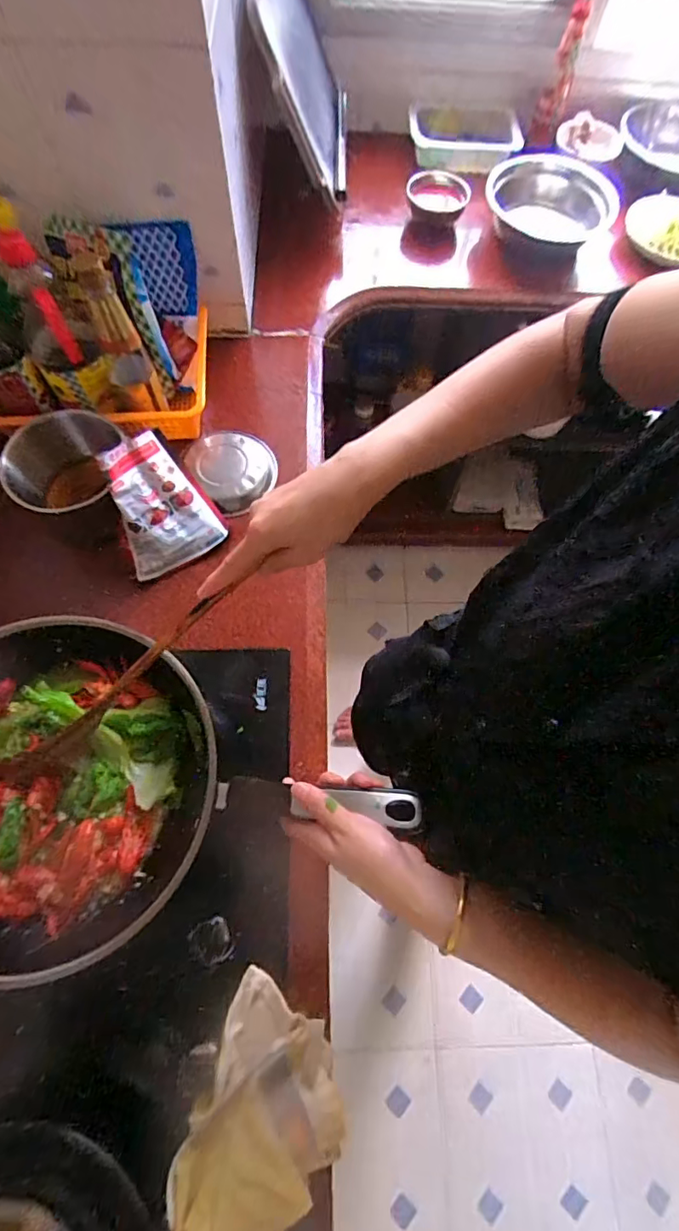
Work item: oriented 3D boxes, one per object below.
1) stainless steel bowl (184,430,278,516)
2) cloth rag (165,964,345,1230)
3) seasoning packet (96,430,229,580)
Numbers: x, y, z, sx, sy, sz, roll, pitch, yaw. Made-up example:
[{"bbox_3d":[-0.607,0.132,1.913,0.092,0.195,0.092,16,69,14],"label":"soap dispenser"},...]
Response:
[{"bbox_3d":[-0.160,-0.227,0.757,0.132,0.029,0.125,4,73,-14],"label":"stainless steel bowl"},{"bbox_3d":[-0.066,0.471,0.469,0.136,0.055,0.195,20,70,5],"label":"cloth rag"},{"bbox_3d":[-0.234,-0.147,0.675,0.123,0.172,0.036,-34,32,-24],"label":"seasoning packet"}]

